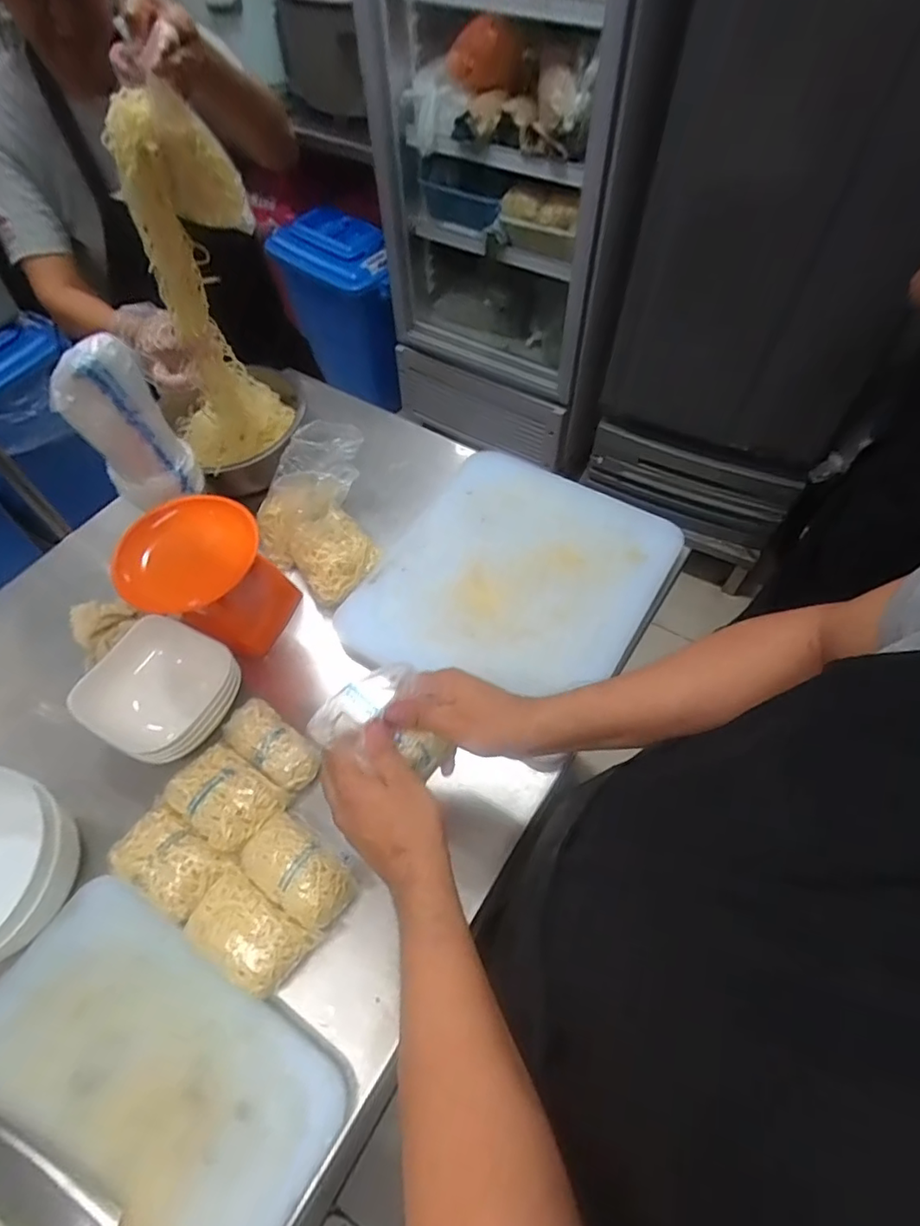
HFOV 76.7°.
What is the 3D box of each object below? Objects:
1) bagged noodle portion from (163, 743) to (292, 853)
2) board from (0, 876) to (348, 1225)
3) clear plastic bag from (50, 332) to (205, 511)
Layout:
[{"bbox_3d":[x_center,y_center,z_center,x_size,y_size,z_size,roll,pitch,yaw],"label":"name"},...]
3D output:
[{"bbox_3d":[-0.254,0.195,0.621,0.112,0.032,0.083,29,64,19],"label":"bagged noodle portion"},{"bbox_3d":[-0.330,0.473,0.471,0.332,0.037,0.377,27,64,18],"label":"board"},{"bbox_3d":[-0.386,-0.209,0.679,0.090,0.185,0.051,-20,60,-9],"label":"clear plastic bag"}]

